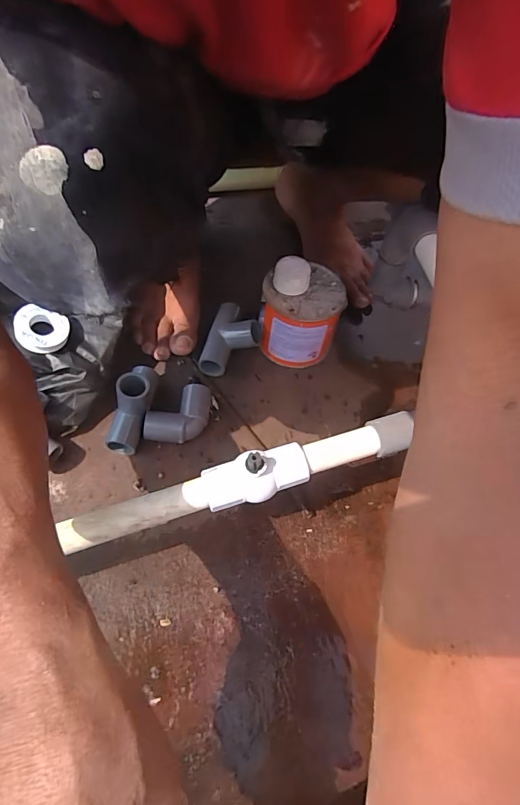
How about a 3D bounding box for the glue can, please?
[{"bbox_3d":[0.052,-0.114,0.532,0.094,0.118,0.094,2,58,-4],"label":"glue can"}]

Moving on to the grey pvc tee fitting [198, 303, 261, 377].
[{"bbox_3d":[-0.034,-0.082,0.536,0.062,0.050,0.113,14,58,4],"label":"grey pvc tee fitting"}]

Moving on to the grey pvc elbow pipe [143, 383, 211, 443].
[{"bbox_3d":[-0.089,0.019,0.482,0.055,0.031,0.087,40,63,19],"label":"grey pvc elbow pipe"}]

